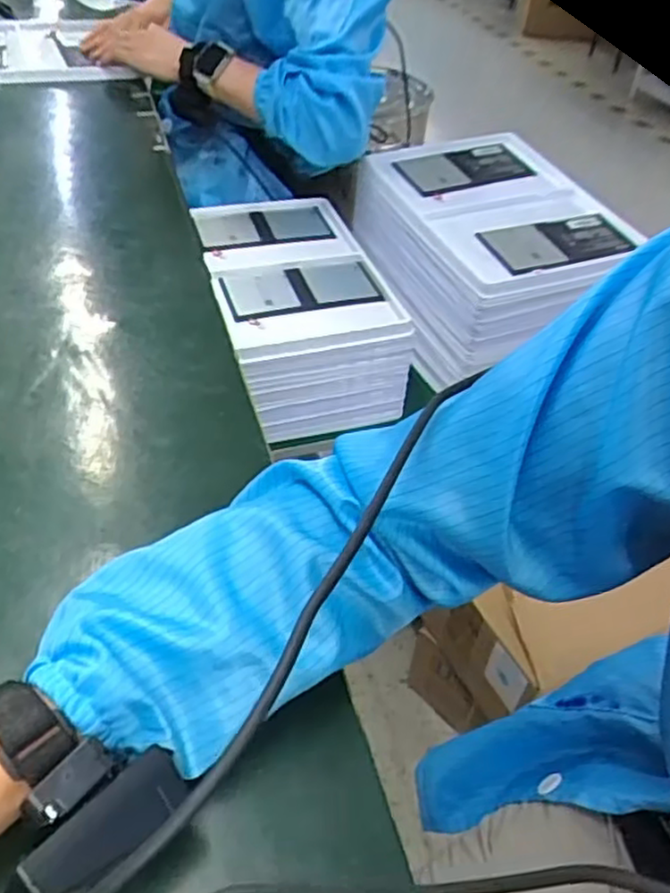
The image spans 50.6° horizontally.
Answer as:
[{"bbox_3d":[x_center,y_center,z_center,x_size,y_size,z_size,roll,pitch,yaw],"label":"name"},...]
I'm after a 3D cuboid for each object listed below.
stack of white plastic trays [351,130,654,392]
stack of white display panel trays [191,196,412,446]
[{"bbox_3d":[0.196,-0.253,0.920,0.277,0.154,0.326,-9,46,-13],"label":"stack of white plastic trays"},{"bbox_3d":[-0.060,-0.175,0.892,0.199,0.127,0.324,-12,46,-16],"label":"stack of white display panel trays"}]

